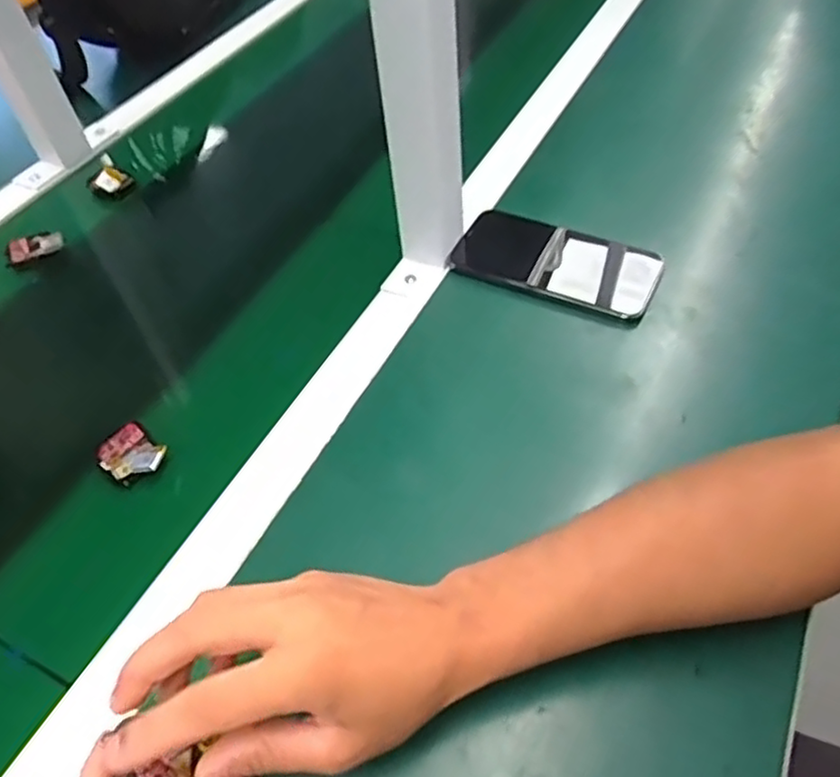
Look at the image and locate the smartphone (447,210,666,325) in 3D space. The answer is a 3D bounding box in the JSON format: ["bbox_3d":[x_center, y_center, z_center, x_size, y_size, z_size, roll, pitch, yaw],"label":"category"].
[{"bbox_3d":[0.109,-0.102,0.544,0.158,0.016,0.076,21,65,18],"label":"smartphone"}]

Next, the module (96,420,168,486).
[{"bbox_3d":[-0.195,0.045,0.459,0.051,0.013,0.036,31,60,27],"label":"module"}]

